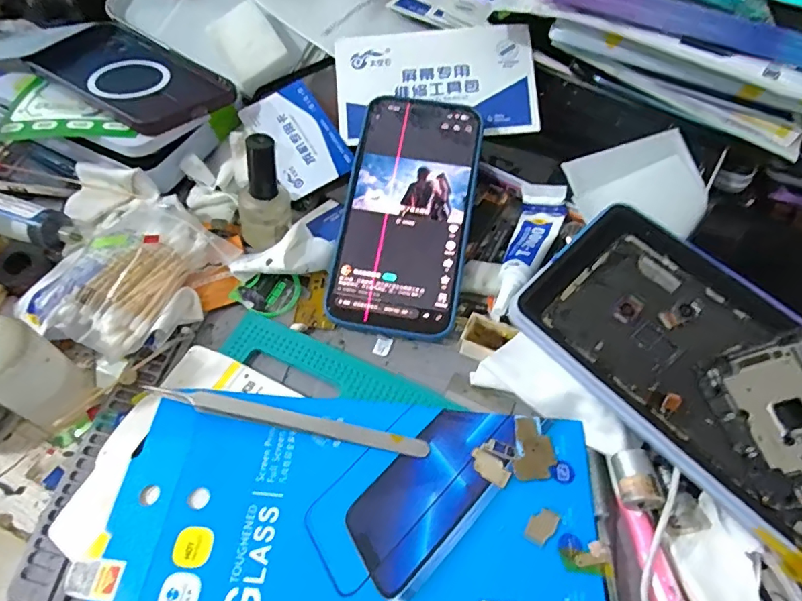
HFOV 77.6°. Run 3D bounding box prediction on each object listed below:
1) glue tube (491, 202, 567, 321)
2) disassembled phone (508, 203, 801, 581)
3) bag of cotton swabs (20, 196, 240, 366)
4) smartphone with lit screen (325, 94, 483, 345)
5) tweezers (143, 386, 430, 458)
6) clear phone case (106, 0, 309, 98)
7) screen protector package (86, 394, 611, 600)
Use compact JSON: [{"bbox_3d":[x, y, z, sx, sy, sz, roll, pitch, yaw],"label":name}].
[{"bbox_3d":[0.077,-0.027,0.311,0.026,0.015,0.095,24,60,12],"label":"glue tube"},{"bbox_3d":[0.157,0.033,0.254,0.103,0.012,0.183,-42,67,-8],"label":"disassembled phone"},{"bbox_3d":[-0.166,-0.020,0.302,0.083,0.033,0.107,31,61,16],"label":"bag of cotton swabs"},{"bbox_3d":[0.004,-0.058,0.324,0.078,0.008,0.164,10,75,4],"label":"smartphone with lit screen"},{"bbox_3d":[-0.062,0.064,0.269,0.153,0.010,0.012,11,58,4],"label":"tweezers"},{"bbox_3d":[-0.152,-0.225,0.393,0.166,0.015,0.080,33,86,16],"label":"clear phone case"},{"bbox_3d":[-0.021,0.105,0.244,0.231,0.014,0.113,5,58,1],"label":"screen protector package"}]

